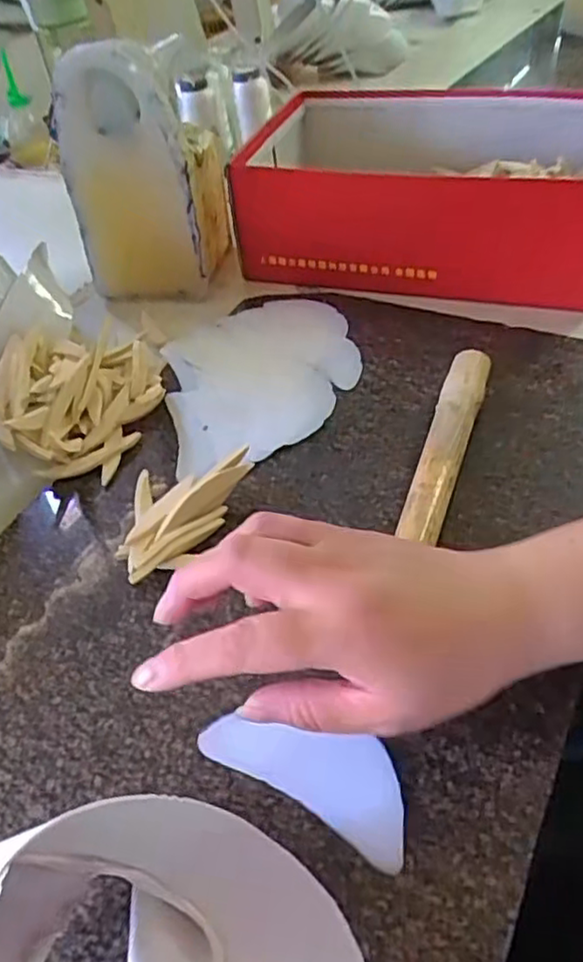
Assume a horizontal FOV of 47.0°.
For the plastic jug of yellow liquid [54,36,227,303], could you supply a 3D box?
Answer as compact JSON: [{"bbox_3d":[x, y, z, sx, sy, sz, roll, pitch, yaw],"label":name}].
[{"bbox_3d":[-0.128,-0.269,0.584,0.117,0.191,0.086,3,47,11],"label":"plastic jug of yellow liquid"}]

